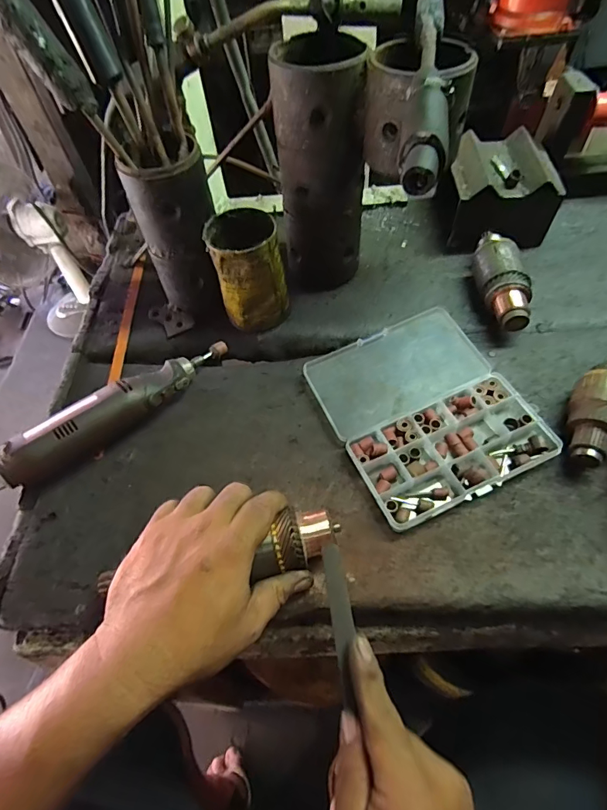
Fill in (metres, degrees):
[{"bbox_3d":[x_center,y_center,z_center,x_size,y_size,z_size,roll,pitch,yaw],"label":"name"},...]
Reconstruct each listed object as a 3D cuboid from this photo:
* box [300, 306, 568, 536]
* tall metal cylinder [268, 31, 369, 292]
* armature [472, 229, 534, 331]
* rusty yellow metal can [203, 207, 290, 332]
[{"bbox_3d":[0.116,0.001,0.432,0.174,0.024,0.197,-22,56,-10],"label":"box"},{"bbox_3d":[0.017,-0.242,0.467,0.086,0.223,0.082,-3,54,3],"label":"tall metal cylinder"},{"bbox_3d":[0.221,-0.142,0.494,0.050,0.058,0.149,-2,54,3],"label":"armature"},{"bbox_3d":[-0.060,-0.148,0.482,0.070,0.108,0.074,-2,54,3],"label":"rusty yellow metal can"}]

